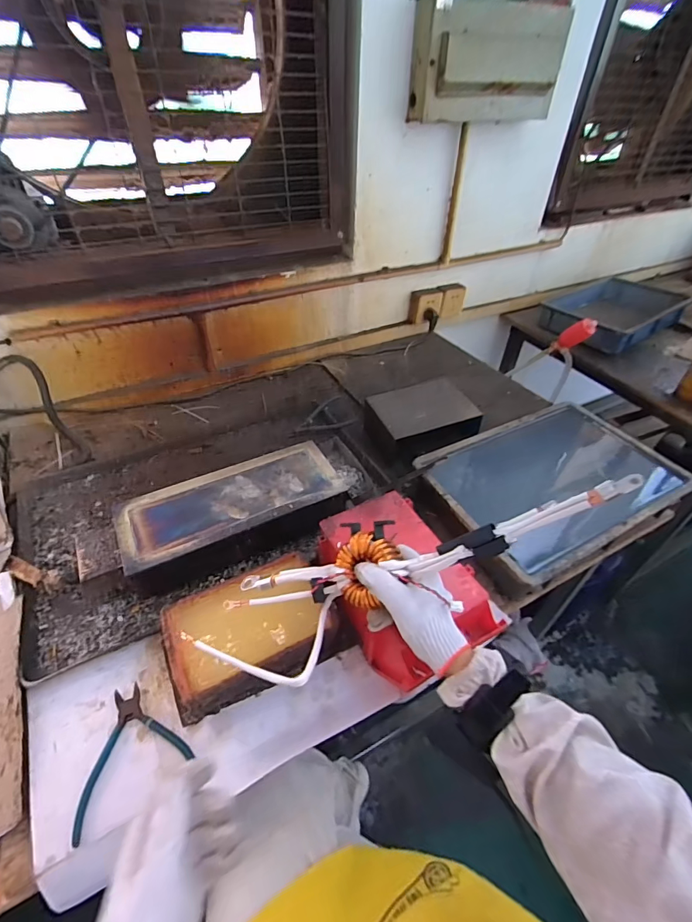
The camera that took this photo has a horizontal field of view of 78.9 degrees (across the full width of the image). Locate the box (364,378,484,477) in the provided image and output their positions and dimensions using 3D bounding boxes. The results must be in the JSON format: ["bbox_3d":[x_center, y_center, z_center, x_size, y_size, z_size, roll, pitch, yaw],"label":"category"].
[{"bbox_3d":[0.162,-0.072,0.911,0.205,0.112,0.168,-16,46,-20],"label":"box"}]

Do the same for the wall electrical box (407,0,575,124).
[{"bbox_3d":[0.303,-0.847,0.894,0.349,0.190,0.111,-24,49,-26],"label":"wall electrical box"}]

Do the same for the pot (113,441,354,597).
[{"bbox_3d":[-0.177,0.088,0.694,0.343,0.094,0.158,-18,47,-21],"label":"pot"}]

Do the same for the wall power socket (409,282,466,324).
[{"bbox_3d":[0.277,-0.465,1.251,0.189,0.093,0.053,-16,46,-19],"label":"wall power socket"}]

